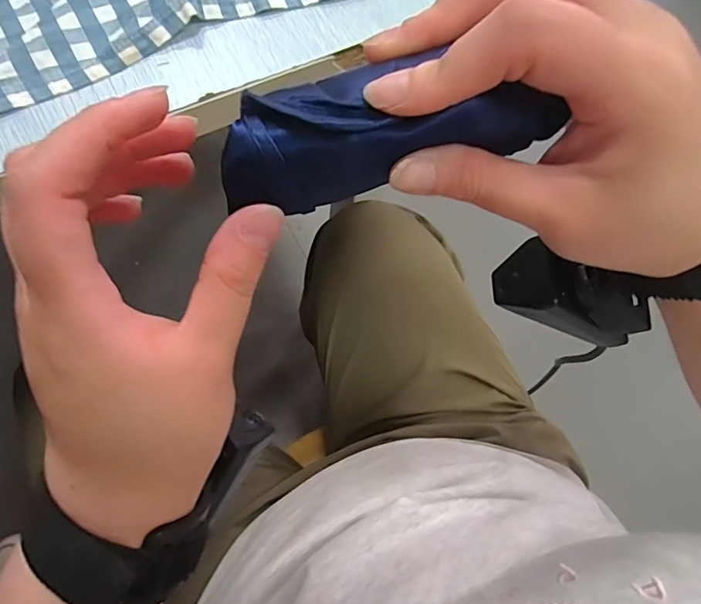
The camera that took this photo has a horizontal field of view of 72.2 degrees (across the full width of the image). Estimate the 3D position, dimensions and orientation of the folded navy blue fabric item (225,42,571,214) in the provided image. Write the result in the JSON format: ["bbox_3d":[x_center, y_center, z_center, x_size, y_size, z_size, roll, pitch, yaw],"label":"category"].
[{"bbox_3d":[0.011,-0.053,0.145,0.102,0.031,0.025,-9,69,2],"label":"folded navy blue fabric item"}]

